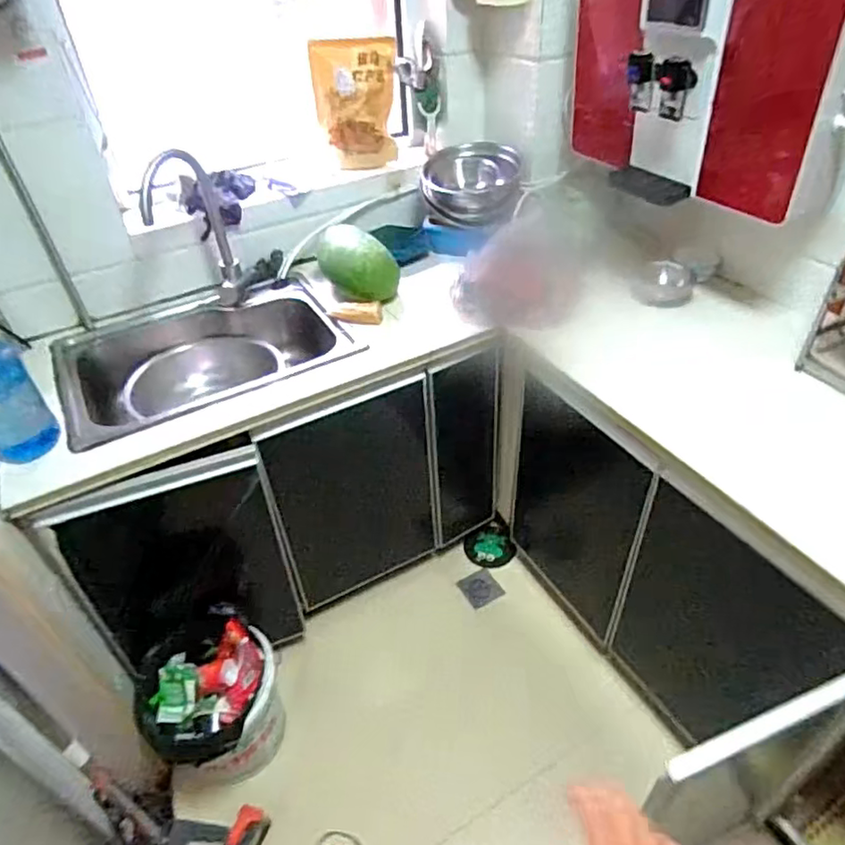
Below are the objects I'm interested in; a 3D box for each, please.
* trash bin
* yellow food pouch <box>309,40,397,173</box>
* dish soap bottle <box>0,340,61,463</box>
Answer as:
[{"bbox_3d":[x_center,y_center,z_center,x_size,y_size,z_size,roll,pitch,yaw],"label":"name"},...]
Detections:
[{"bbox_3d":[-0.454,0.624,1.333,0.291,0.329,0.270,-2,41,2],"label":"trash bin"},{"bbox_3d":[-0.165,-0.796,1.556,0.214,0.296,0.194,-5,41,-2],"label":"yellow food pouch"},{"bbox_3d":[-0.741,-0.062,1.057,0.080,0.272,0.112,16,44,21],"label":"dish soap bottle"}]

